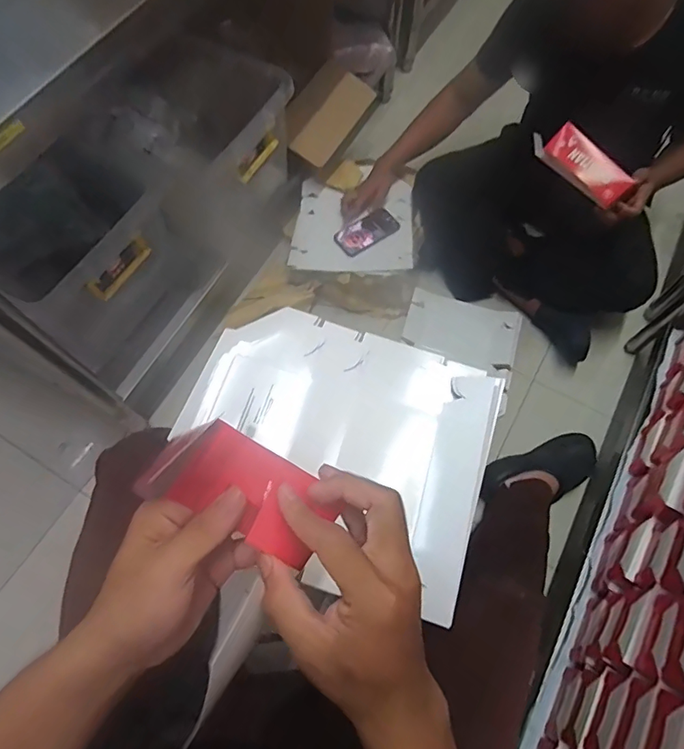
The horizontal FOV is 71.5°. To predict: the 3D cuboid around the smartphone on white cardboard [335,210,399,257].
[{"bbox_3d":[0.066,-0.370,1.234,0.164,0.013,0.072,-31,82,-14],"label":"smartphone on white cardboard"}]

